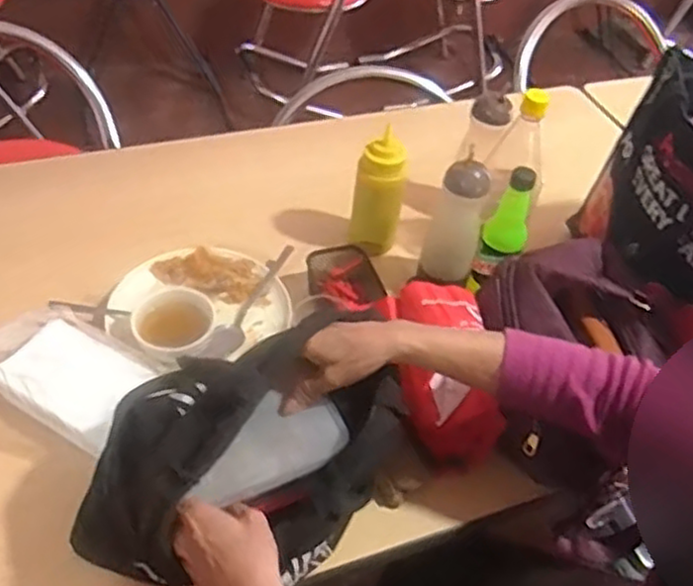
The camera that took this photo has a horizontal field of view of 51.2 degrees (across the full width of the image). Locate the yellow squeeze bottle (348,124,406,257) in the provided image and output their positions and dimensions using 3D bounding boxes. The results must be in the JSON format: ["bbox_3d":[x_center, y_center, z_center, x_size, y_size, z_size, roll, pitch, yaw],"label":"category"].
[{"bbox_3d":[0.037,-0.126,0.994,0.056,0.177,0.059,4,47,-4],"label":"yellow squeeze bottle"}]

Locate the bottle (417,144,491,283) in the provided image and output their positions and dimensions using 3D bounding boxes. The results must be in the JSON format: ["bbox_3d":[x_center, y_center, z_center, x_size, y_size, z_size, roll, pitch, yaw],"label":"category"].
[{"bbox_3d":[0.142,-0.094,0.941,0.067,0.174,0.066,15,47,7],"label":"bottle"}]

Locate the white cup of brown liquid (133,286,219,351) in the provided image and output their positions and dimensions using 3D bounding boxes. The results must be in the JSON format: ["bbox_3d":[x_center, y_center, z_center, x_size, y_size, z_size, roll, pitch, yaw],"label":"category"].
[{"bbox_3d":[-0.206,0.036,0.877,0.096,0.045,0.079,9,47,1],"label":"white cup of brown liquid"}]

